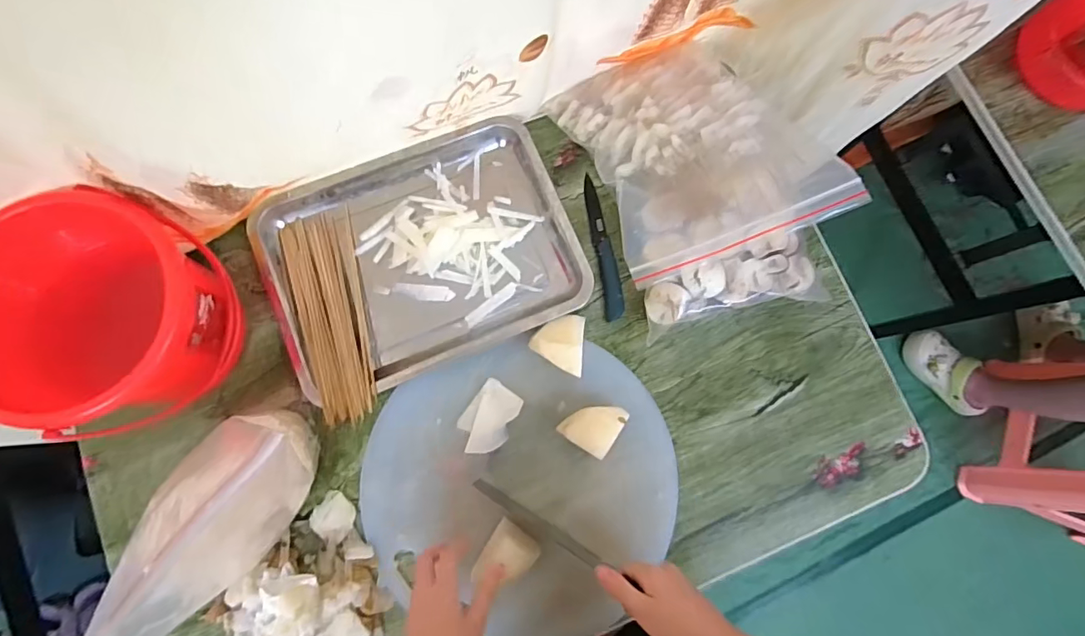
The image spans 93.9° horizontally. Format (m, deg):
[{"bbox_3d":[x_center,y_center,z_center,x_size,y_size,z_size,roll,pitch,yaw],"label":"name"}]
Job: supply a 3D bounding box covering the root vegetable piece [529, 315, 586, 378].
[{"bbox_3d":[0.028,0.023,0.582,0.064,0.046,0.064,33,81,2],"label":"root vegetable piece"}]

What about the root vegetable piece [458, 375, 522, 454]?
[{"bbox_3d":[-0.061,0.116,0.581,0.055,0.004,0.080,35,81,2],"label":"root vegetable piece"}]

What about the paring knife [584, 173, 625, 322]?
[{"bbox_3d":[0.076,-0.089,0.630,0.025,0.010,0.185,-8,82,-5],"label":"paring knife"}]

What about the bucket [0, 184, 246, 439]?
[{"bbox_3d":[-0.417,0.003,0.506,0.196,0.167,0.190,1,81,-3],"label":"bucket"}]

